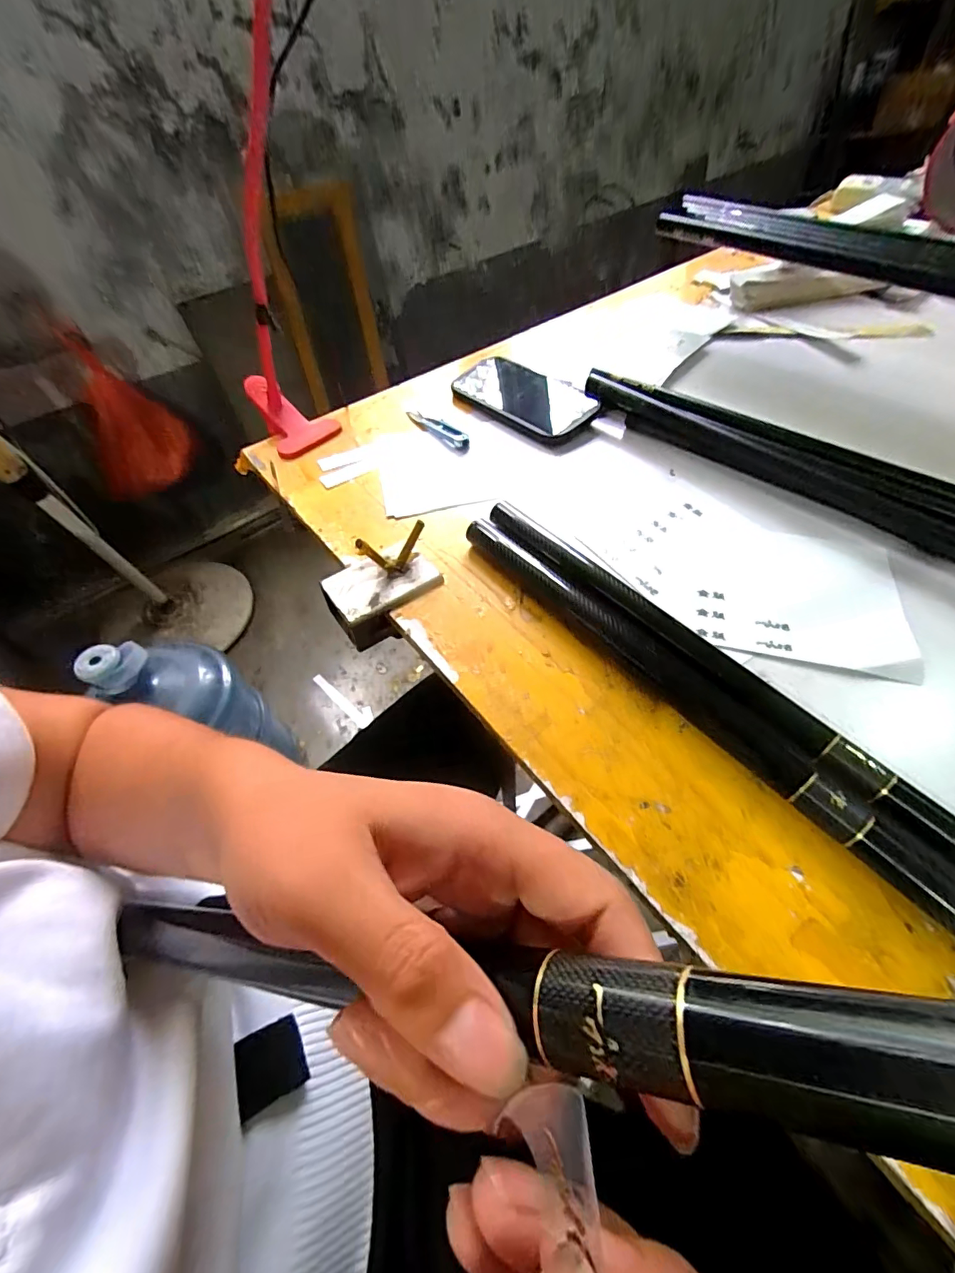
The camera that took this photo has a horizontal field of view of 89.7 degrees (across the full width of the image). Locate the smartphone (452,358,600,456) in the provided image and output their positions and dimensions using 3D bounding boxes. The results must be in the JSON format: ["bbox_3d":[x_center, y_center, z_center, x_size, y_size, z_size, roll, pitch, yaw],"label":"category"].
[{"bbox_3d":[0.056,-0.256,0.522,0.088,0.016,0.169,-38,64,-12],"label":"smartphone"}]

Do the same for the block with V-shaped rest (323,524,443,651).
[{"bbox_3d":[-0.074,-0.043,0.374,0.087,0.061,0.065,-27,57,-15],"label":"block with V-shaped rest"}]

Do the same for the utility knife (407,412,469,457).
[{"bbox_3d":[-0.042,-0.219,0.505,0.021,0.008,0.102,-36,59,-20],"label":"utility knife"}]

